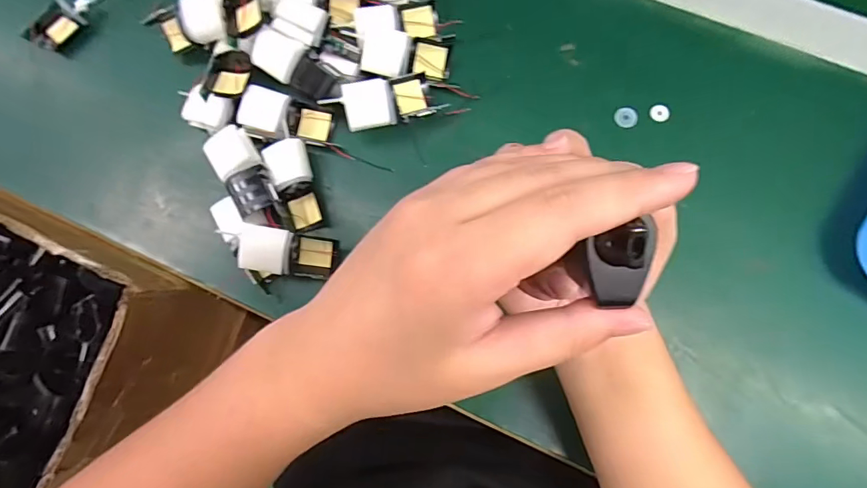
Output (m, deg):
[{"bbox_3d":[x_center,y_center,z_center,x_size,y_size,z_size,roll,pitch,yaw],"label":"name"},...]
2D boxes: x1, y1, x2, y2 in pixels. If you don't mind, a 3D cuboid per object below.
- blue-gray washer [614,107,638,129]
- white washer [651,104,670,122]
[{"bbox_3d":[0.166,-0.109,0.398,0.018,0.004,0.017,3,83,4],"label":"blue-gray washer"},{"bbox_3d":[0.195,-0.112,0.395,0.014,0.004,0.016,-43,82,-2],"label":"white washer"}]

